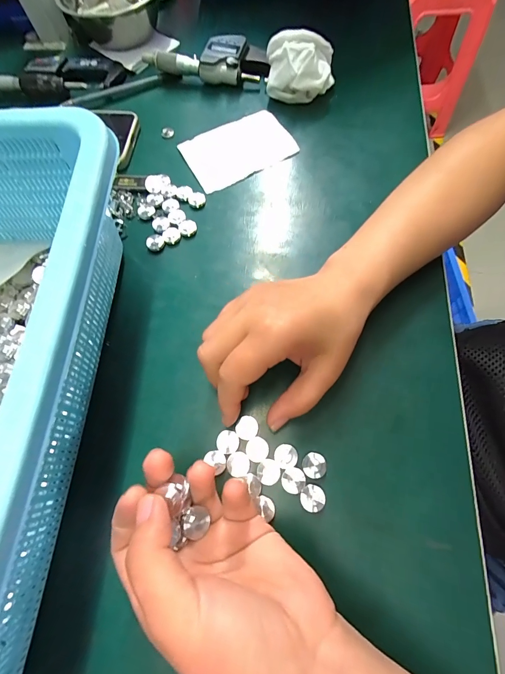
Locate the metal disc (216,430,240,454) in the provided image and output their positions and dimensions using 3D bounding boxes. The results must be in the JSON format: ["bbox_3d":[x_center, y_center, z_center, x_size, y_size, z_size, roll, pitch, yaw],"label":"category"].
[{"bbox_3d":[-0.017,0.071,0.215,0.015,0.004,0.015,-1,68,3],"label":"metal disc"}]

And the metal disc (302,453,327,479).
[{"bbox_3d":[0.041,0.083,0.207,0.016,0.004,0.015,-1,68,3],"label":"metal disc"}]

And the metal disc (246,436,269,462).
[{"bbox_3d":[0.003,0.075,0.212,0.015,0.004,0.015,-1,68,3],"label":"metal disc"}]

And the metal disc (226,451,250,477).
[{"bbox_3d":[-0.010,0.083,0.210,0.015,0.004,0.015,-1,68,3],"label":"metal disc"}]

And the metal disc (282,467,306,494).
[{"bbox_3d":[0.026,0.091,0.203,0.015,0.004,0.015,-1,68,3],"label":"metal disc"}]

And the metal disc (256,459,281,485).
[{"bbox_3d":[0.010,0.087,0.206,0.015,0.004,0.015,-1,68,3],"label":"metal disc"}]

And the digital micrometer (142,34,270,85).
[{"bbox_3d":[-0.049,-0.306,0.355,0.134,0.033,0.047,8,69,7],"label":"digital micrometer"}]

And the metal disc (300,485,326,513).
[{"bbox_3d":[0.038,0.101,0.200,0.015,0.004,0.015,-1,68,3],"label":"metal disc"}]

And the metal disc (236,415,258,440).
[{"bbox_3d":[-0.004,0.062,0.218,0.015,0.004,0.015,-1,68,3],"label":"metal disc"}]

